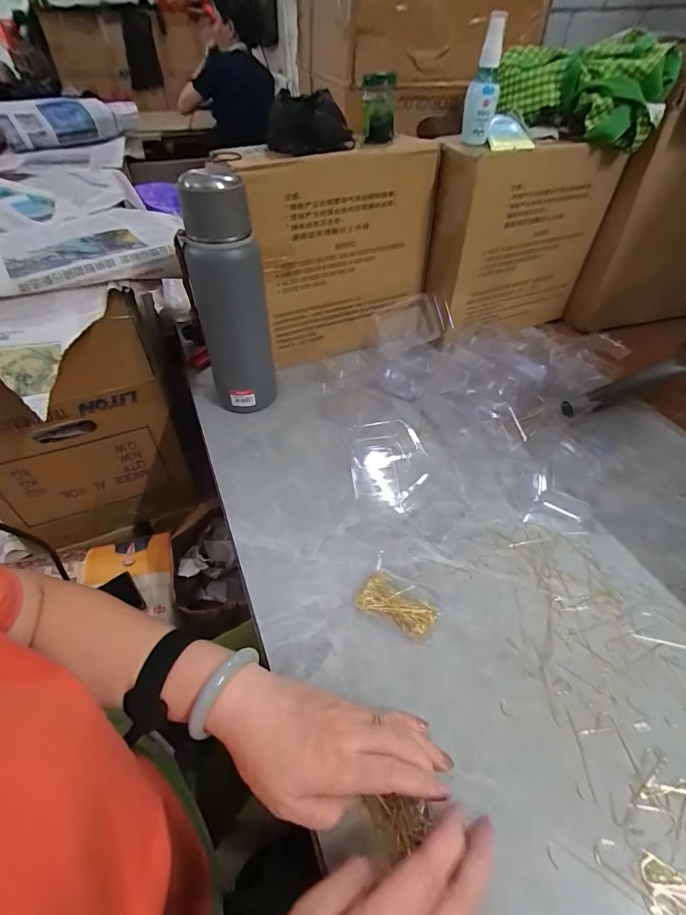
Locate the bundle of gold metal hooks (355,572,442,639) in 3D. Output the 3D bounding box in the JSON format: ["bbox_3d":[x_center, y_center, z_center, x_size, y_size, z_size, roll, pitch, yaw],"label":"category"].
[{"bbox_3d":[0.051,0.133,0.389,0.071,0.013,0.041,21,49,18],"label":"bundle of gold metal hooks"}]

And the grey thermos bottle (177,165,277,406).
[{"bbox_3d":[-0.133,-0.179,0.512,0.073,0.271,0.069,-27,52,-25],"label":"grey thermos bottle"}]

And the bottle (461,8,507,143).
[{"bbox_3d":[0.170,-0.449,0.513,0.036,0.118,0.034,11,46,9],"label":"bottle"}]

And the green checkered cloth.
[{"bbox_3d":[0.322,-0.495,0.571,0.209,0.095,0.094,30,52,25],"label":"green checkered cloth"}]

